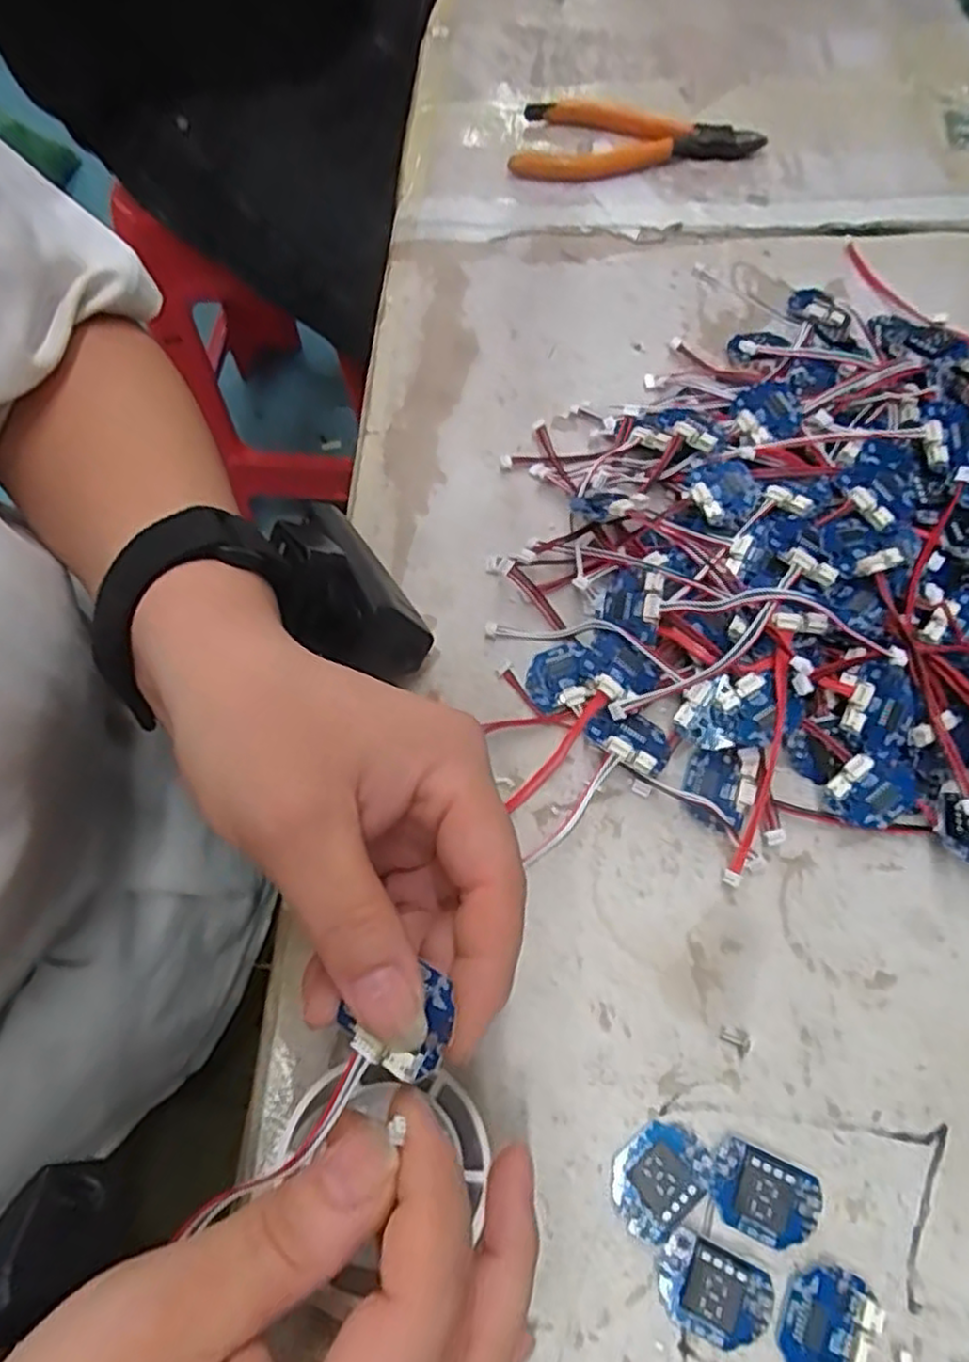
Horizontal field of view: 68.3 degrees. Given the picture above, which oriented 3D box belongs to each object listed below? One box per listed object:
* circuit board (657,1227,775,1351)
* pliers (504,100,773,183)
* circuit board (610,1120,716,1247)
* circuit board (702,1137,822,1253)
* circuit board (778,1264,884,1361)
[{"bbox_3d":[0.061,0.163,0.190,0.029,0.005,0.021,23,70,12],"label":"circuit board"},{"bbox_3d":[0.081,-0.287,0.383,0.125,0.010,0.065,13,68,8],"label":"pliers"},{"bbox_3d":[0.049,0.139,0.200,0.021,0.006,0.029,42,74,18],"label":"circuit board"},{"bbox_3d":[0.078,0.143,0.198,0.029,0.005,0.021,22,69,11],"label":"circuit board"},{"bbox_3d":[0.089,0.170,0.186,0.022,0.006,0.030,23,70,12],"label":"circuit board"}]

